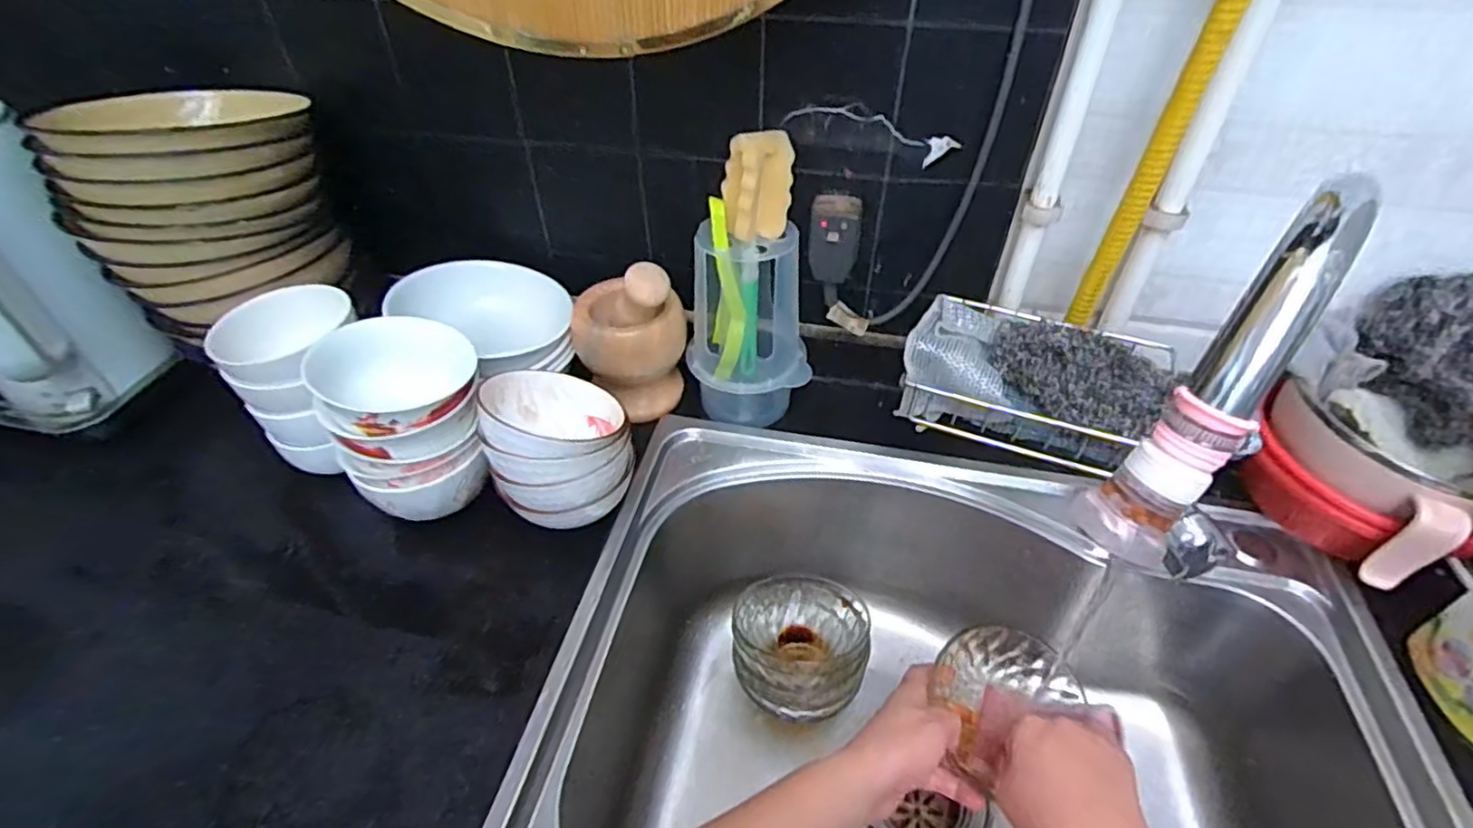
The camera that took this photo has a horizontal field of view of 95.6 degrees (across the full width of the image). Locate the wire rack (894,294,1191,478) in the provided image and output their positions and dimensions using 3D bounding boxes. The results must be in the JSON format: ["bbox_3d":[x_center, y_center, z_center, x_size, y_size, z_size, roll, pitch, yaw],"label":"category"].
[{"bbox_3d":[0.203,-0.023,0.478,0.159,0.058,0.090,15,46,16],"label":"wire rack"}]

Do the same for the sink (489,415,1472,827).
[{"bbox_3d":[0.171,0.251,0.547,0.572,0.219,0.430,9,45,9],"label":"sink"}]

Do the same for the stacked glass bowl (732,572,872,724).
[{"bbox_3d":[0.057,0.202,0.606,0.114,0.082,0.114,0,44,0],"label":"stacked glass bowl"}]

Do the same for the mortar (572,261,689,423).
[{"bbox_3d":[-0.100,-0.075,0.630,0.105,0.152,0.093,-8,45,-7],"label":"mortar"}]

